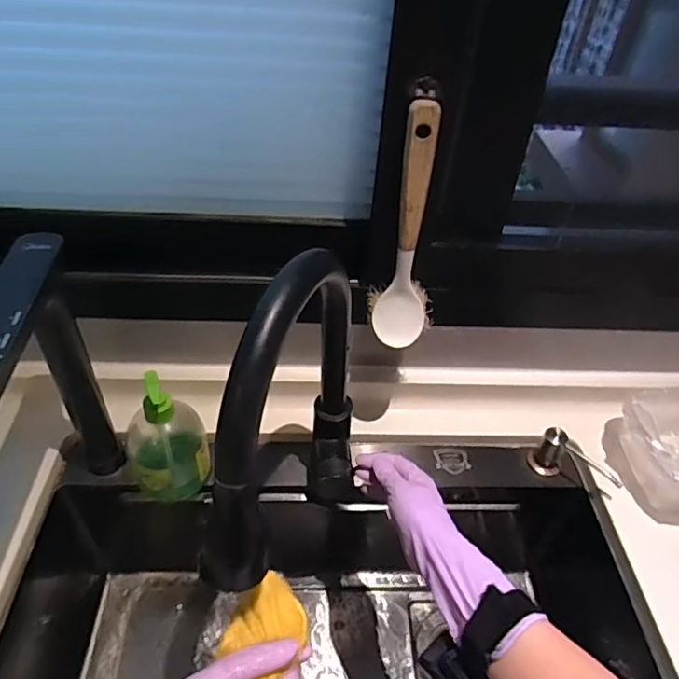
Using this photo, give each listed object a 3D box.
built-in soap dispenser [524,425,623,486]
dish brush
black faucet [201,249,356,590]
[{"bbox_3d":[0.288,0.146,0.668,0.099,0.069,0.032,26,47,20],"label":"built-in soap dispenser"},{"bbox_3d":[0.073,-0.098,0.533,0.068,0.234,0.064,14,44,9],"label":"dish brush"},{"bbox_3d":[-0.032,0.070,0.462,0.050,0.304,0.262,17,45,12],"label":"black faucet"}]

